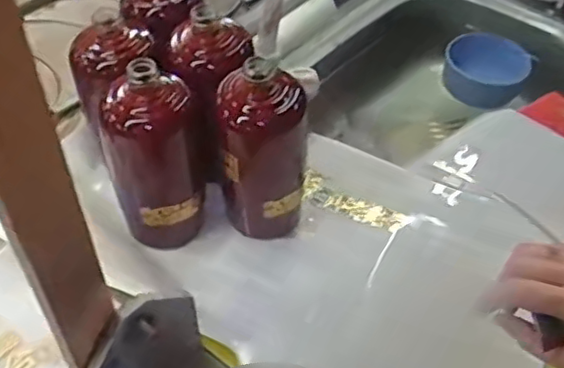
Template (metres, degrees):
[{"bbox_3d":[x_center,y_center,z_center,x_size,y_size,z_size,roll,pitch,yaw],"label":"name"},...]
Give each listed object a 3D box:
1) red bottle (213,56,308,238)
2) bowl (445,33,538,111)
[{"bbox_3d":[-0.017,-0.033,0.608,0.079,0.185,0.084,5,49,1],"label":"red bottle"},{"bbox_3d":[0.292,-0.163,0.950,0.118,0.063,0.129,24,52,16],"label":"bowl"}]

